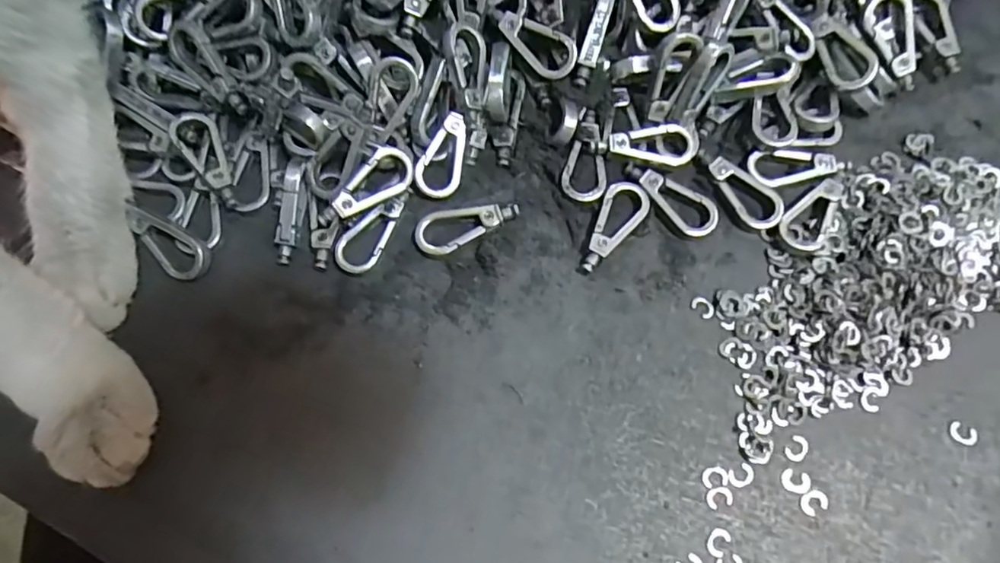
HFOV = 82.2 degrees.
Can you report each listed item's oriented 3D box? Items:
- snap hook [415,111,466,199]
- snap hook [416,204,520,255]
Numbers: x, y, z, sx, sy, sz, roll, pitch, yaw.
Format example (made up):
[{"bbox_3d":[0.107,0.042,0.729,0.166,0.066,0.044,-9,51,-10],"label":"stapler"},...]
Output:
[{"bbox_3d":[-0.020,-0.045,0.207,0.015,0.007,0.031,19,88,7],"label":"snap hook"},{"bbox_3d":[-0.012,-0.021,0.202,0.037,0.006,0.016,-28,74,-8],"label":"snap hook"}]

